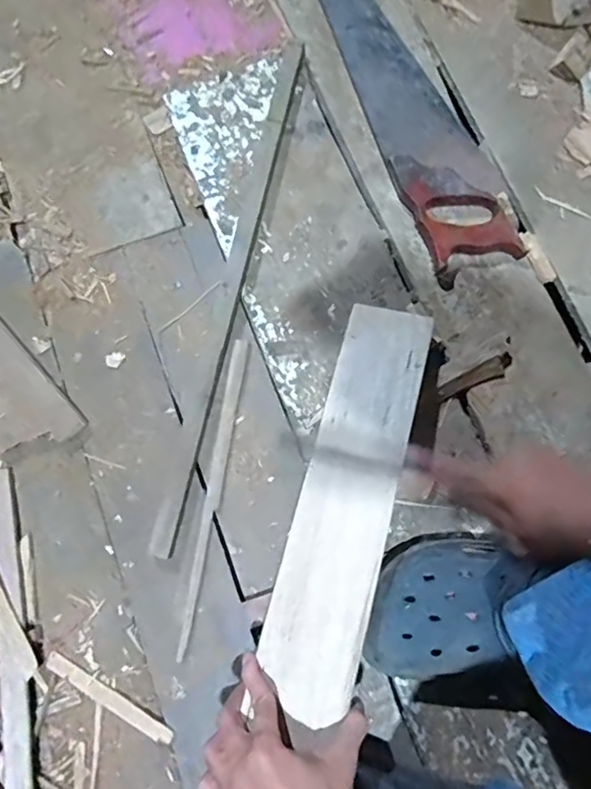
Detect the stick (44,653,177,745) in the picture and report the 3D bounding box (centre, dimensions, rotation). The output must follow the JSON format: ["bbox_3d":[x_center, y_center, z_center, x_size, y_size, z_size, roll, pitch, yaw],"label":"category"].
[{"bbox_3d":[-0.176,0.286,0.521,0.138,0.005,0.017,29,79,8],"label":"stick"}]

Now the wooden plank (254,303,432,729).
[{"bbox_3d":[0.002,0.248,0.444,0.084,0.018,0.723,15,71,5],"label":"wooden plank"}]

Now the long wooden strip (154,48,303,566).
[{"bbox_3d":[-0.066,-0.132,0.603,0.022,0.021,0.593,12,77,5],"label":"long wooden strip"}]

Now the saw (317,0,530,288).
[{"bbox_3d":[0.119,-0.391,0.667,0.109,0.027,0.536,-19,76,-3],"label":"saw"}]

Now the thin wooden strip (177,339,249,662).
[{"bbox_3d":[-0.083,0.095,0.563,0.016,0.007,0.316,8,77,4],"label":"thin wooden strip"}]

